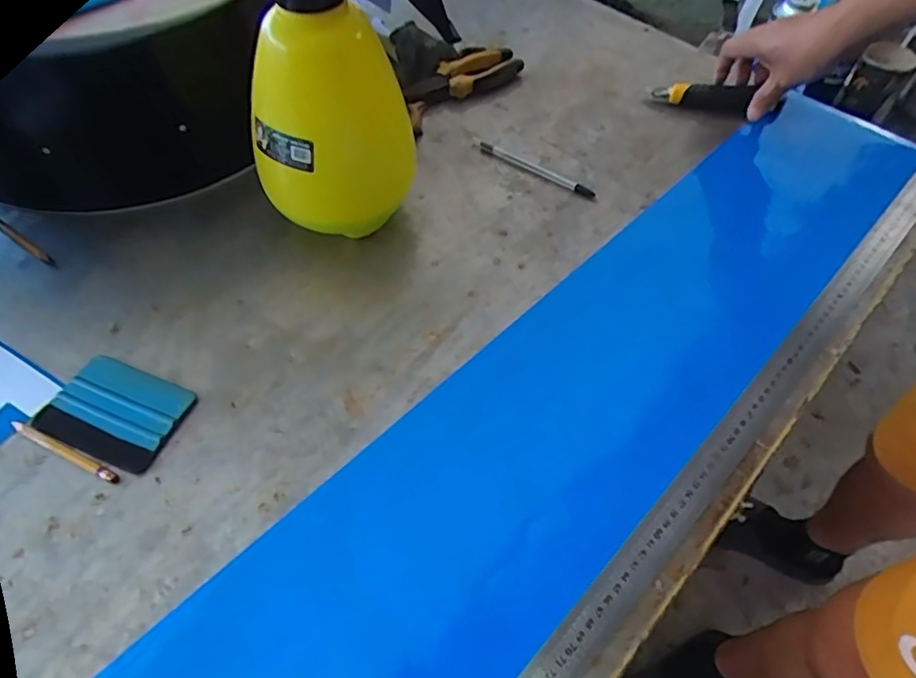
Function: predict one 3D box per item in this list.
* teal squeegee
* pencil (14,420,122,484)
[{"bbox_3d":[-0.261,0.053,0.462,0.100,0.006,0.069,20,57,11],"label":"teal squeegee"},{"bbox_3d":[-0.287,0.081,0.440,0.098,0.007,0.009,24,58,13],"label":"pencil"}]

